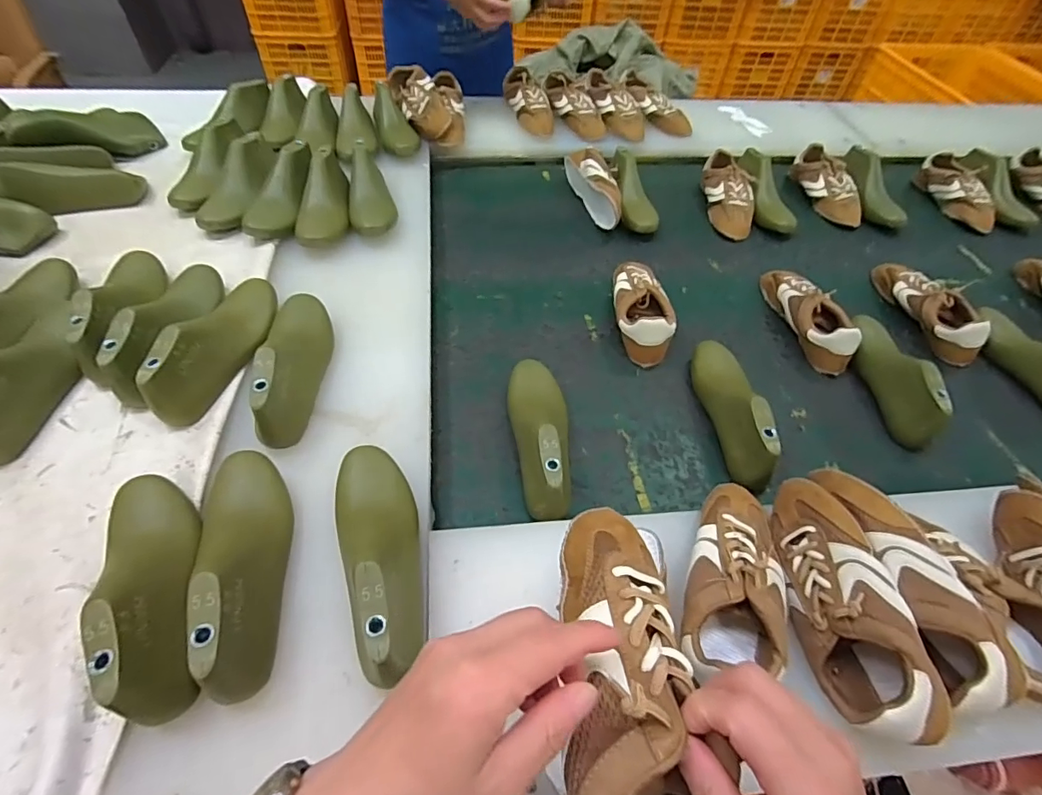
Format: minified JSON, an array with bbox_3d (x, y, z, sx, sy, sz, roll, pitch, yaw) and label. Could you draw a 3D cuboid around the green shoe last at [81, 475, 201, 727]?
[{"bbox_3d":[-0.321,0.156,0.429,0.067,0.083,0.238,-24,58,-20],"label":"green shoe last"}]

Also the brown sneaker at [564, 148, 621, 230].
[{"bbox_3d":[0.148,-0.404,0.952,0.060,0.070,0.213,-12,54,-12],"label":"brown sneaker"}]

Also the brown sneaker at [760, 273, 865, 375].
[{"bbox_3d":[0.450,-0.137,0.784,0.073,0.074,0.220,-5,53,-7],"label":"brown sneaker"}]

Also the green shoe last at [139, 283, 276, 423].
[{"bbox_3d":[-0.378,-0.076,0.619,0.072,0.082,0.238,11,53,5],"label":"green shoe last"}]

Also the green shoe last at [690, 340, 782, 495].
[{"bbox_3d":[0.276,0.006,0.644,0.078,0.086,0.225,7,52,2],"label":"green shoe last"}]

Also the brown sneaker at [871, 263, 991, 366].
[{"bbox_3d":[0.660,-0.153,0.812,0.078,0.068,0.224,-13,54,-13],"label":"brown sneaker"}]

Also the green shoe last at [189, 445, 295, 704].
[{"bbox_3d":[-0.249,0.139,0.448,0.073,0.082,0.235,-17,55,-16],"label":"green shoe last"}]

